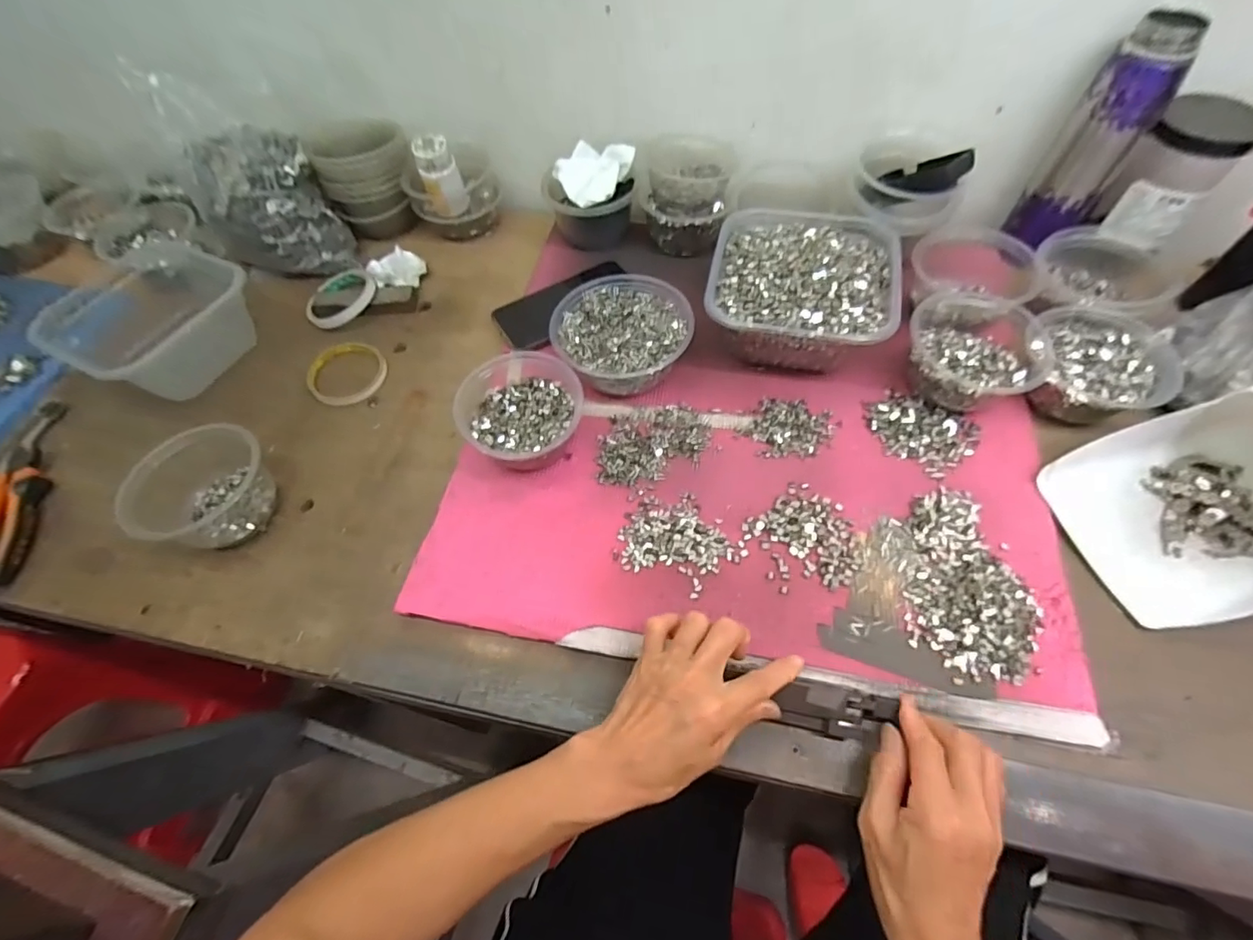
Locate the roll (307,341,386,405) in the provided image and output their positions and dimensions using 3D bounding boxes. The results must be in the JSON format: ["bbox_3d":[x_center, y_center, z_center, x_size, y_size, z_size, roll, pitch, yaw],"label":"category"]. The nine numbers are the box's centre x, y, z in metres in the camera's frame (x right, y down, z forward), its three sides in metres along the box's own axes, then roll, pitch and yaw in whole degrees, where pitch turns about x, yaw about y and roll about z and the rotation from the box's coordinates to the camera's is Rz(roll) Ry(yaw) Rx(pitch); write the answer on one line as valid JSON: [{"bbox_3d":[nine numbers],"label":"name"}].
[{"bbox_3d":[-0.310,-0.109,0.598,0.081,0.012,0.092,-25,60,-11],"label":"roll"}]

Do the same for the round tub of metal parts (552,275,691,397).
[{"bbox_3d":[-0.004,-0.136,0.546,0.130,0.059,0.132,-2,59,3],"label":"round tub of metal parts"}]

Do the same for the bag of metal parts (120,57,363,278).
[{"bbox_3d":[-0.435,-0.329,0.621,0.139,0.203,0.151,-39,64,-18],"label":"bag of metal parts"}]

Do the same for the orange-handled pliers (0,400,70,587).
[{"bbox_3d":[-0.605,0.014,0.531,0.066,0.033,0.213,-12,59,-3],"label":"orange-handled pliers"}]

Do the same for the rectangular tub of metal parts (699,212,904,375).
[{"bbox_3d":[0.173,-0.182,0.545,0.171,0.086,0.181,7,60,9],"label":"rectangular tub of metal parts"}]

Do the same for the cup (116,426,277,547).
[{"bbox_3d":[-0.379,0.017,0.486,0.091,0.065,0.113,25,64,18],"label":"cup"}]

